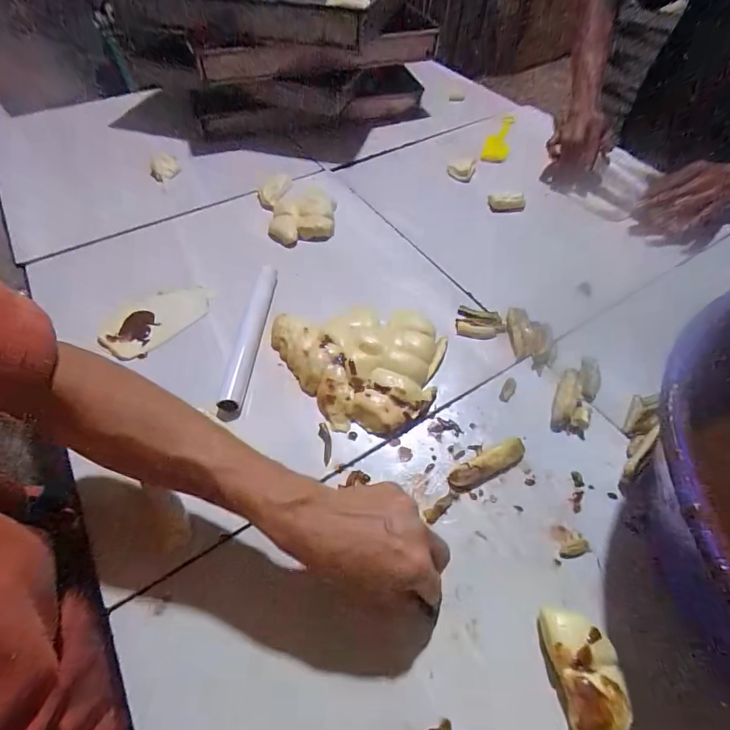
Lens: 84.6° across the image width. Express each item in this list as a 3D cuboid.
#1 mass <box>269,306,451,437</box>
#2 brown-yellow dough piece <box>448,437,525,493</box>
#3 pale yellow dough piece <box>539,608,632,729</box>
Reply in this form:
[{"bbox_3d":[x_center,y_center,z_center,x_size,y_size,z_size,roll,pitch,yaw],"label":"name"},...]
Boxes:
[{"bbox_3d":[-0.016,-0.003,0.471,0.198,0.029,0.155,11,55,10],"label":"mass"},{"bbox_3d":[0.123,0.098,0.398,0.087,0.018,0.024,-25,57,-15],"label":"brown-yellow dough piece"},{"bbox_3d":[0.165,0.227,0.302,0.045,0.025,0.076,-7,54,-3],"label":"pale yellow dough piece"}]

